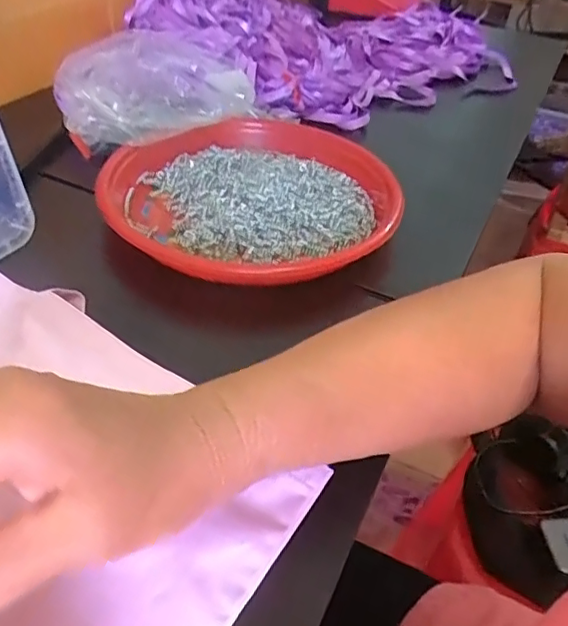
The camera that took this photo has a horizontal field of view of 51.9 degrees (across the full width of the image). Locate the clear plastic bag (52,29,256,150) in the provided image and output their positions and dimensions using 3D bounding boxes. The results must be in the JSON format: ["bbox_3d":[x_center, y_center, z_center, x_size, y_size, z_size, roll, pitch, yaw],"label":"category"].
[{"bbox_3d":[-0.111,-0.202,0.541,0.183,0.076,0.100,-15,46,-23],"label":"clear plastic bag"}]

